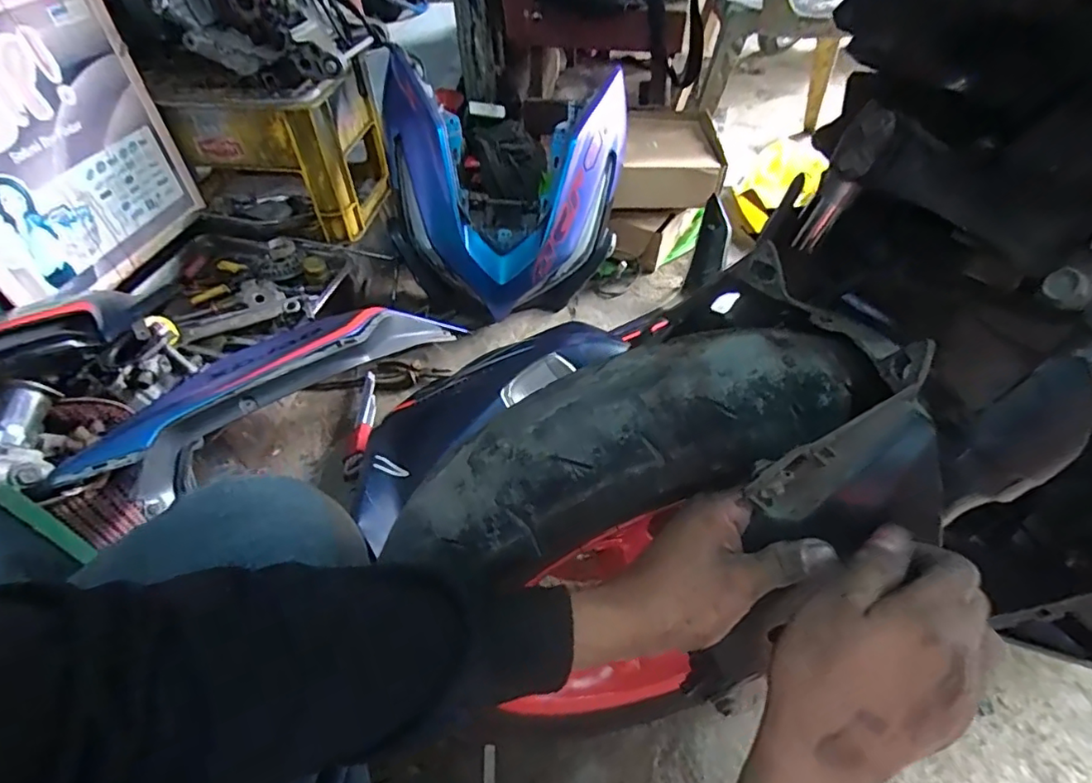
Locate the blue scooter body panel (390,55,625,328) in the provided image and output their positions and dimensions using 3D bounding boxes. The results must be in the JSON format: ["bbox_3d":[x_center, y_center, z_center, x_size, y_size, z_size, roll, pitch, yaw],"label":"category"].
[{"bbox_3d":[-0.079,-0.380,1.083,0.440,0.467,0.230,-1,8,-7],"label":"blue scooter body panel"}]

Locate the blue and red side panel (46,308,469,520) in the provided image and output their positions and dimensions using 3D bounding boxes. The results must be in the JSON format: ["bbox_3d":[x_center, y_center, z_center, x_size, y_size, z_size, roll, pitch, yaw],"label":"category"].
[{"bbox_3d":[-0.337,-0.027,0.774,0.091,0.099,0.564,29,43,27],"label":"blue and red side panel"}]

